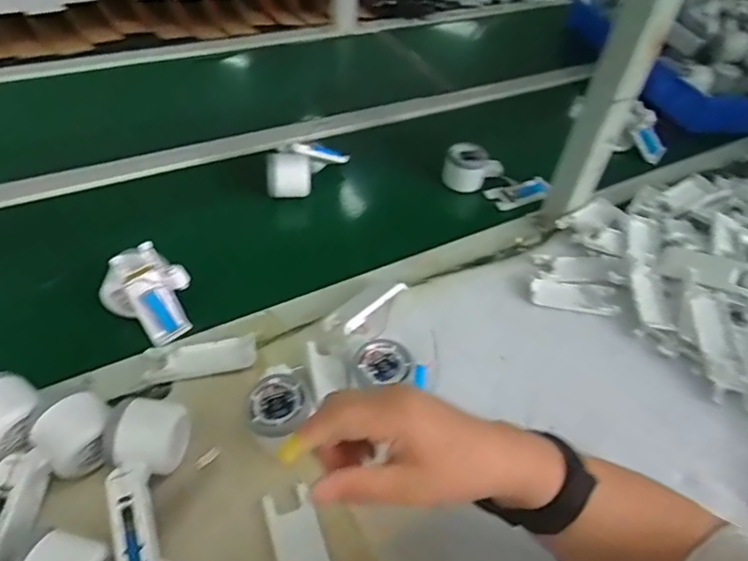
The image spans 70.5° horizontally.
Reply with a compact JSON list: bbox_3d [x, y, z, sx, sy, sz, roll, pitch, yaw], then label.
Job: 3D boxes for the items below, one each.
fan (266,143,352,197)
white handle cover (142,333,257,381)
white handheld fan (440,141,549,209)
[{"bbox_3d":[-0.097,-0.169,0.766,0.058,0.056,0.131,35,52,24],"label":"fan"},{"bbox_3d":[-0.174,0.080,0.539,0.105,0.012,0.034,-8,48,-14],"label":"white handle cover"},{"bbox_3d":[0.188,-0.154,0.827,0.169,0.067,0.069,23,46,-4],"label":"white handheld fan"}]

